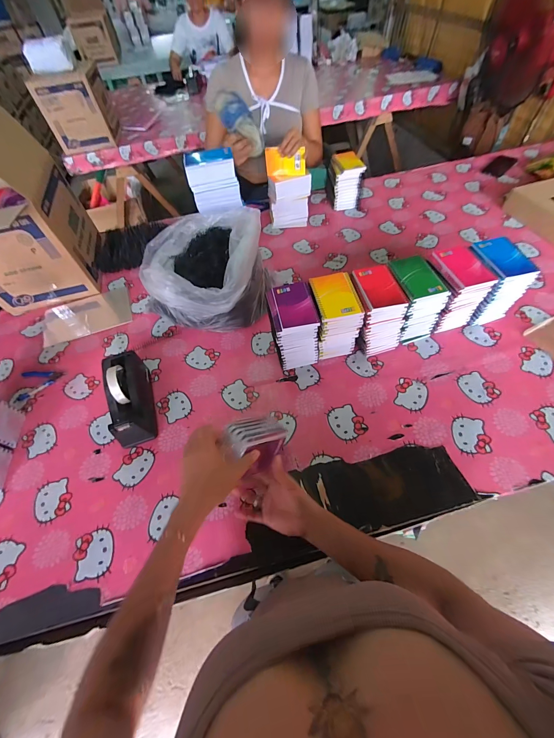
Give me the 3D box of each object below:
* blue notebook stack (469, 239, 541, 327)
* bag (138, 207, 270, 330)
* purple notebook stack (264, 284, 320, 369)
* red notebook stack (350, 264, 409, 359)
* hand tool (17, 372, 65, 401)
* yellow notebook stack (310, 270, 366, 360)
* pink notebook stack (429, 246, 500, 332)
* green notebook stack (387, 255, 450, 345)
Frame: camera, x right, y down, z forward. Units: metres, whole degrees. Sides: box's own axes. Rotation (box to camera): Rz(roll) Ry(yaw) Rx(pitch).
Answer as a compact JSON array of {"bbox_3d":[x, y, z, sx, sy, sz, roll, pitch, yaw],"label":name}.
[{"bbox_3d":[0.524,-0.209,0.721,0.107,0.170,0.136,-8,56,0],"label":"blue notebook stack"},{"bbox_3d":[-0.202,-0.266,0.801,0.320,0.206,0.292,11,58,12],"label":"bag"},{"bbox_3d":[0.038,-0.097,0.693,0.096,0.168,0.127,-11,57,-2],"label":"purple notebook stack"},{"bbox_3d":[0.232,-0.136,0.703,0.103,0.168,0.138,-12,57,-3],"label":"red notebook stack"},{"bbox_3d":[-0.611,0.032,0.756,0.104,0.011,0.082,-18,57,-7],"label":"hand tool"},{"bbox_3d":[0.135,-0.117,0.696,0.095,0.173,0.126,-10,56,-2],"label":"yellow notebook stack"},{"bbox_3d":[0.427,-0.192,0.723,0.103,0.167,0.129,-13,57,-4],"label":"pink notebook stack"},{"bbox_3d":[0.326,-0.164,0.714,0.105,0.167,0.128,-15,57,-5],"label":"green notebook stack"}]

